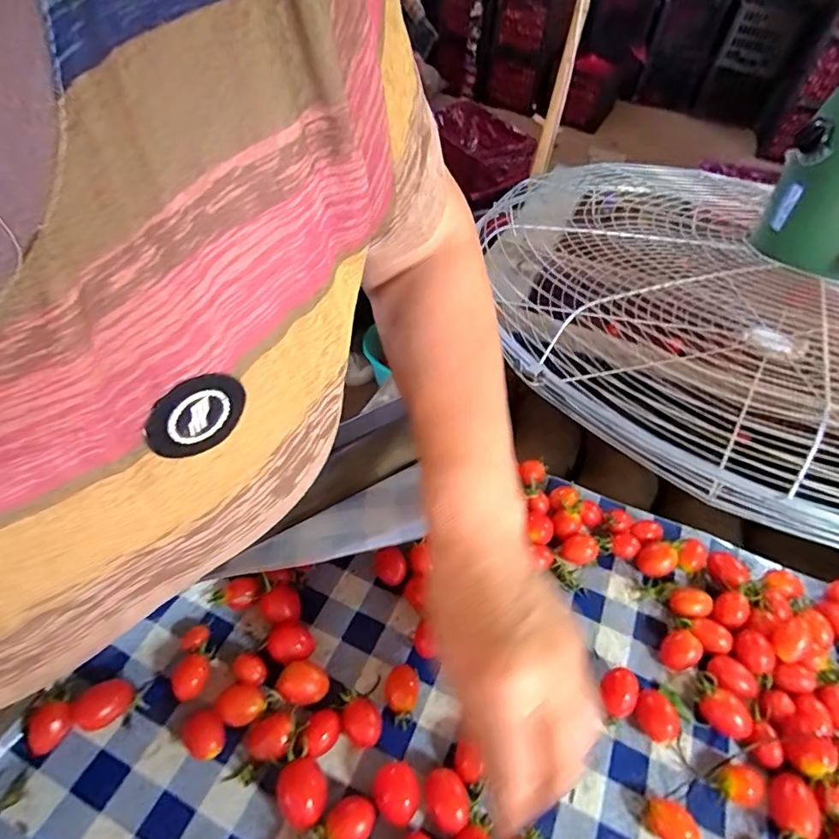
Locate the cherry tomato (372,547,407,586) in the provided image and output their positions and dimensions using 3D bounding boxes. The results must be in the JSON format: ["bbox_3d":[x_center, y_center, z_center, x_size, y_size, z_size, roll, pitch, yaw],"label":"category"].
[{"bbox_3d":[-0.022,0.117,0.405,0.021,0.020,0.028,-23,56,-20],"label":"cherry tomato"}]

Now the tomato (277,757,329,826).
[{"bbox_3d":[-0.069,0.222,0.306,0.027,0.019,0.031,-26,58,-22],"label":"tomato"}]

